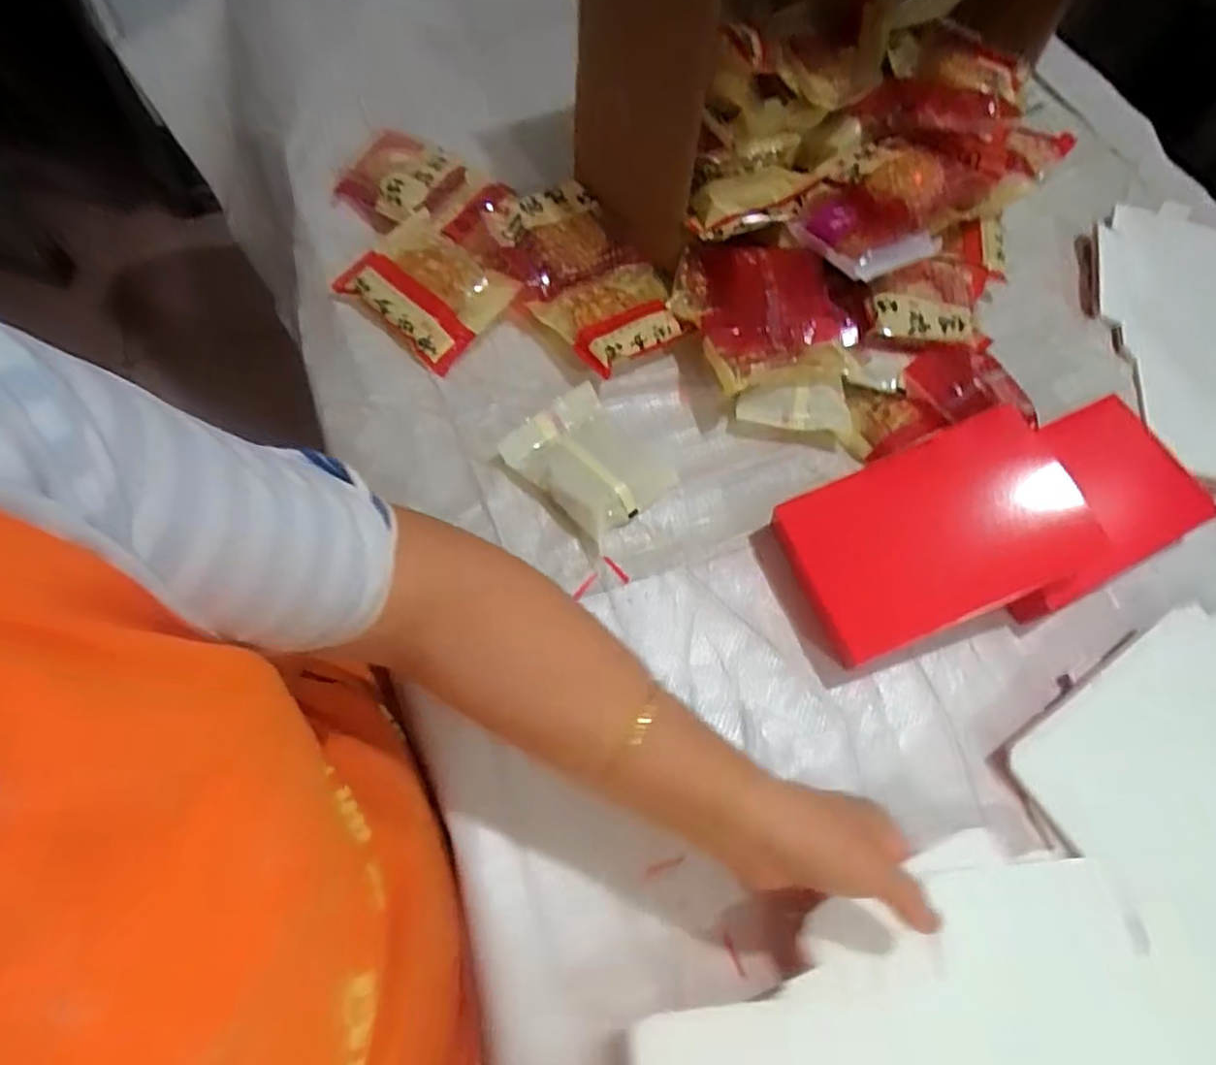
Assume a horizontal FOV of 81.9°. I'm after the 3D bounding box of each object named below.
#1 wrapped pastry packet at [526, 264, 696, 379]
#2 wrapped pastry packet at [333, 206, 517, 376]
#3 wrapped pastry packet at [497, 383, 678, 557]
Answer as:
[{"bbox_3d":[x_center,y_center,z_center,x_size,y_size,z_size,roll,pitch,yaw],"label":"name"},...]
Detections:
[{"bbox_3d":[0.006,-0.190,0.631,0.119,0.035,0.097,-25,69,-18],"label":"wrapped pastry packet"},{"bbox_3d":[-0.160,-0.217,0.621,0.123,0.027,0.105,39,79,3],"label":"wrapped pastry packet"},{"bbox_3d":[-0.015,-0.058,0.569,0.116,0.034,0.099,41,67,13],"label":"wrapped pastry packet"}]

